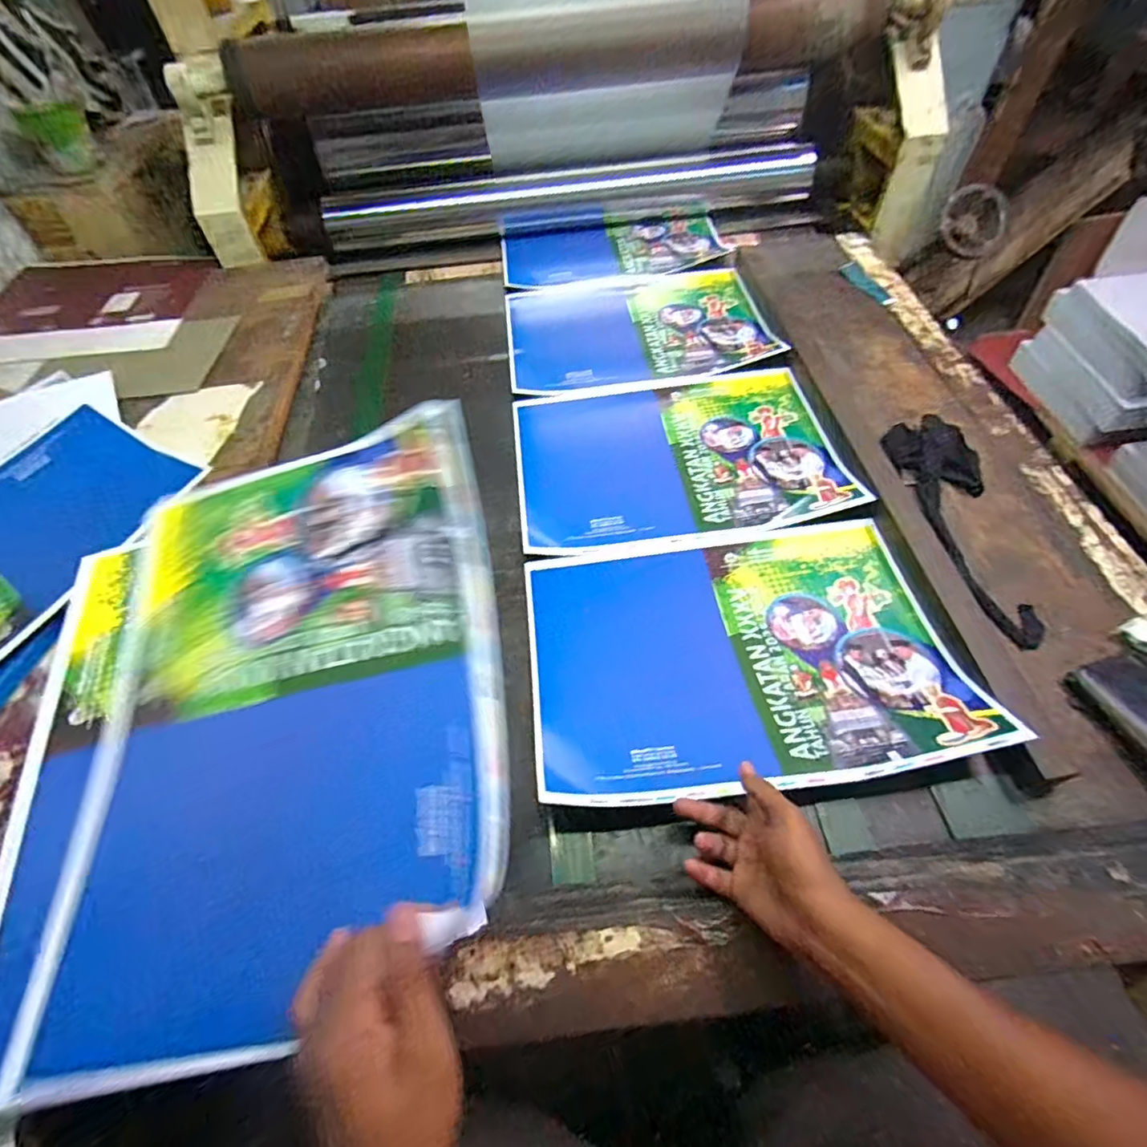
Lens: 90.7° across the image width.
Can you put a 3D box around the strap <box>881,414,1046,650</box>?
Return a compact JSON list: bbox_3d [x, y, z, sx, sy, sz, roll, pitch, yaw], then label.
[{"bbox_3d":[0.490,-0.077,0.699,0.103,0.028,0.348,-1,53,2],"label":"strap"}]

